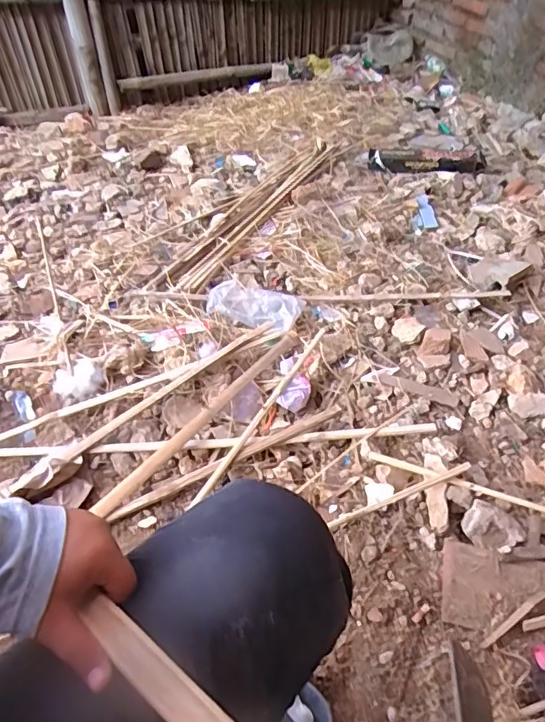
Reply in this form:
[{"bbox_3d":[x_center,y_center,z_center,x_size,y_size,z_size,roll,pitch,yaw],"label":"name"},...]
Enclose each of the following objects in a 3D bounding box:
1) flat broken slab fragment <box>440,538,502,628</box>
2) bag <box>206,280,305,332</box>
[{"bbox_3d":[0.305,0.343,0.787,0.085,0.010,0.121,11,48,9],"label":"flat broken slab fragment"},{"bbox_3d":[-0.039,-0.131,1.163,0.201,0.053,0.118,17,49,14],"label":"bag"}]

